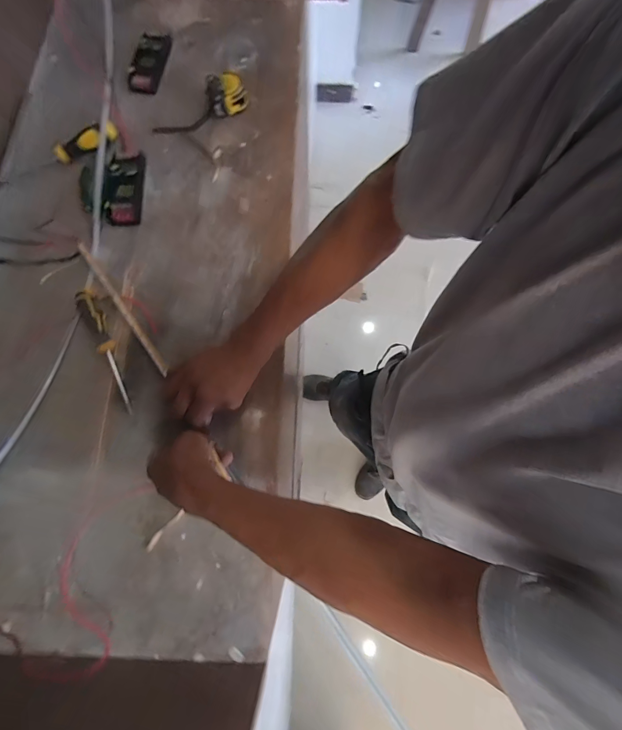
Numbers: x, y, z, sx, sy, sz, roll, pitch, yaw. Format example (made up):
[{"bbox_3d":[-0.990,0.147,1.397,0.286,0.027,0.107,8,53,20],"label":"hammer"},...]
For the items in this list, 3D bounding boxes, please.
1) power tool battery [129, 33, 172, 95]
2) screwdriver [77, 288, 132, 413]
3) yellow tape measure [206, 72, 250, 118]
[{"bbox_3d":[-0.323,-0.603,0.651,0.055,0.027,0.136,10,76,3],"label":"power tool battery"},{"bbox_3d":[-0.309,-0.025,0.495,0.025,0.025,0.203,-26,77,-6],"label":"screwdriver"},{"bbox_3d":[-0.160,-0.516,0.621,0.067,0.042,0.065,-19,76,-4],"label":"yellow tape measure"}]

